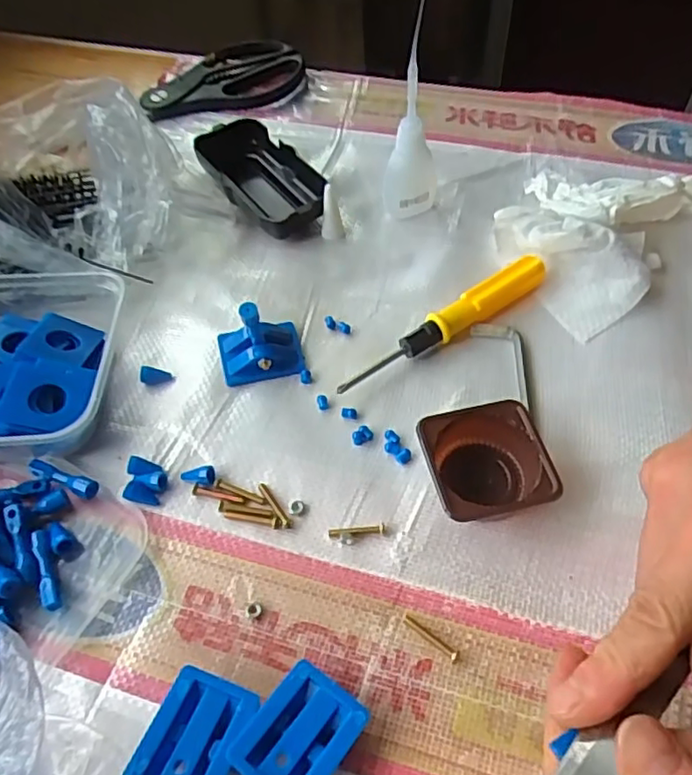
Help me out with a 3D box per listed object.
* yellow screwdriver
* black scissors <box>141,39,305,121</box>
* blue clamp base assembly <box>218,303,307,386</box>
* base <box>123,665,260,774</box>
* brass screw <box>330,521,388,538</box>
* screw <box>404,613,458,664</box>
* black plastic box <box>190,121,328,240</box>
[{"bbox_3d":[0.056,-0.034,0.349,0.140,0.017,0.018,-32,59,-18],"label":"yellow screwdriver"},{"bbox_3d":[-0.099,-0.255,0.513,0.126,0.018,0.085,-9,54,-3],"label":"black scissors"},{"bbox_3d":[-0.048,-0.024,0.344,0.043,0.023,0.036,-11,54,-4],"label":"blue clamp base assembly"},{"bbox_3d":[-0.056,0.132,0.237,0.035,0.018,0.043,18,57,16],"label":"base"},{"bbox_3d":[0.005,0.066,0.289,0.026,0.004,0.006,-2,54,2],"label":"brass screw"},{"bbox_3d":[0.035,0.103,0.260,0.026,0.004,0.004,34,63,25],"label":"screw"},{"bbox_3d":[-0.054,-0.137,0.420,0.050,0.030,0.108,-29,58,-16],"label":"black plastic box"}]

